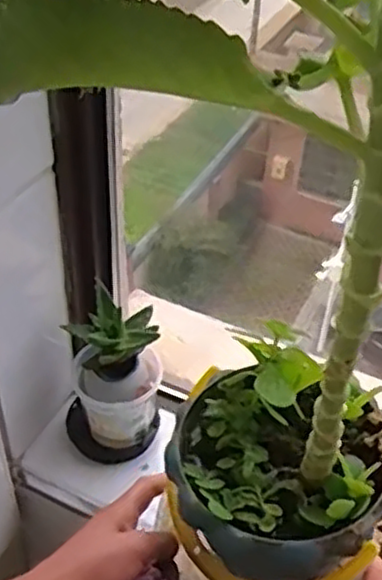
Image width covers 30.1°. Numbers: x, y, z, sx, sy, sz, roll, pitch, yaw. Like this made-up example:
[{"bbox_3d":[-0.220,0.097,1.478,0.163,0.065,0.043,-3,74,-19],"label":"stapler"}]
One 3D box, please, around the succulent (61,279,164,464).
[{"bbox_3d":[-0.080,0.096,0.738,0.097,0.174,0.083,4,42,1],"label":"succulent"}]

